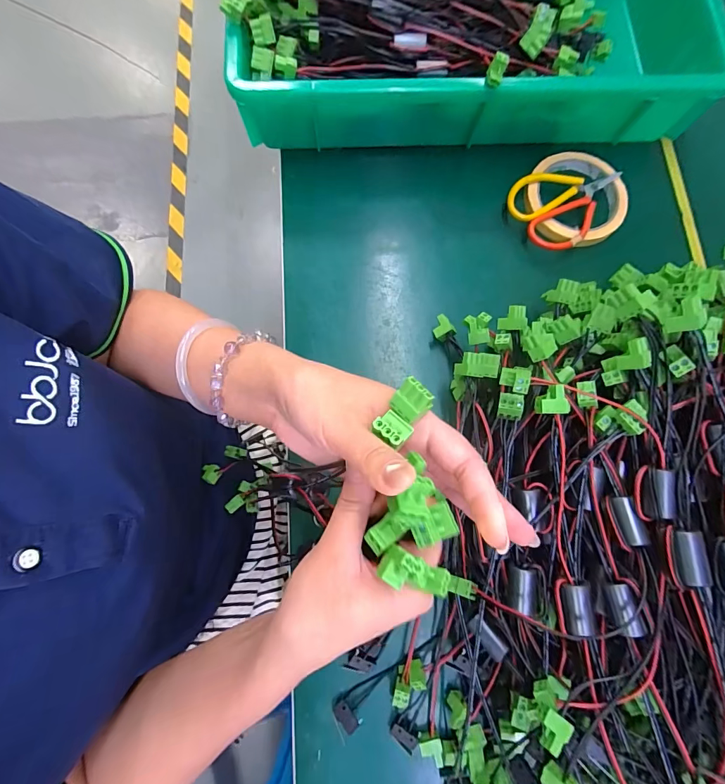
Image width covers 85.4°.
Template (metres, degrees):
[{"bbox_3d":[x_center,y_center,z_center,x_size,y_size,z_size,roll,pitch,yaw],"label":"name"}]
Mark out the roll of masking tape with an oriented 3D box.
[{"bbox_3d":[0.204,-0.185,0.378,0.091,0.017,0.095,1,75,-2],"label":"roll of masking tape"}]

